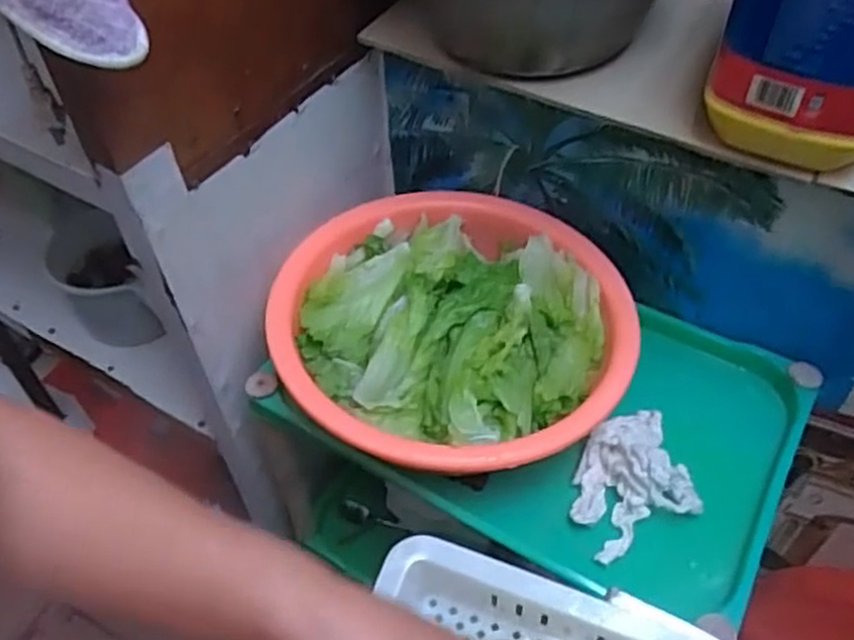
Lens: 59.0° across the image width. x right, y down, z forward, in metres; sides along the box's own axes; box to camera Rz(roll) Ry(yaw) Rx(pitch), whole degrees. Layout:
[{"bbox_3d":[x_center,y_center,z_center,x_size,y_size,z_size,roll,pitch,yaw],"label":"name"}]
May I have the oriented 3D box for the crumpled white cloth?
[{"bbox_3d":[0.177,0.138,0.665,0.120,0.045,0.104,-21,52,-17],"label":"crumpled white cloth"}]

